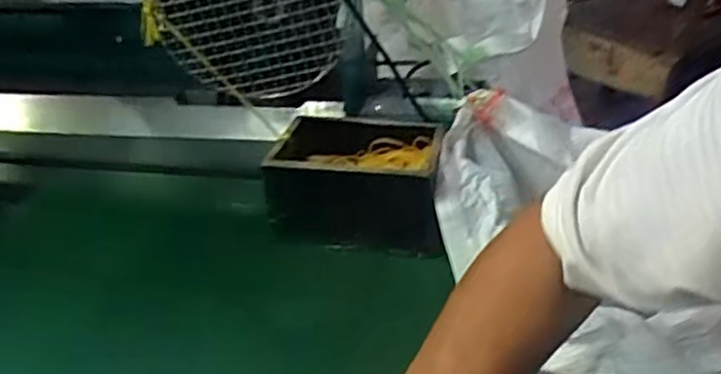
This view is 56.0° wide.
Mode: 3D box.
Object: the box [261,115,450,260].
[{"bbox_3d":[-0.003,-0.001,0.731,0.176,0.102,0.129,4,32,5],"label":"box"}]

